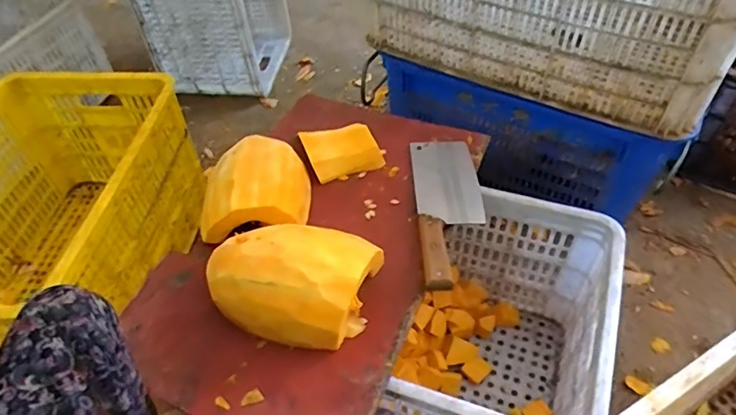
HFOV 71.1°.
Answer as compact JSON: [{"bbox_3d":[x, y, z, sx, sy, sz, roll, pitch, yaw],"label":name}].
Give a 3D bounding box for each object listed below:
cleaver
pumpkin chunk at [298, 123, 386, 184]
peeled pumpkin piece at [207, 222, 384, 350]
[{"bbox_3d":[0.116,-0.007,0.718,0.095,0.030,0.294,-2,47,2],"label":"cleaver"},{"bbox_3d":[-0.039,-0.082,0.796,0.114,0.054,0.067,-16,48,-11],"label":"pumpkin chunk"},{"bbox_3d":[-0.094,0.084,0.594,0.199,0.090,0.118,5,48,8],"label":"peeled pumpkin piece"}]

